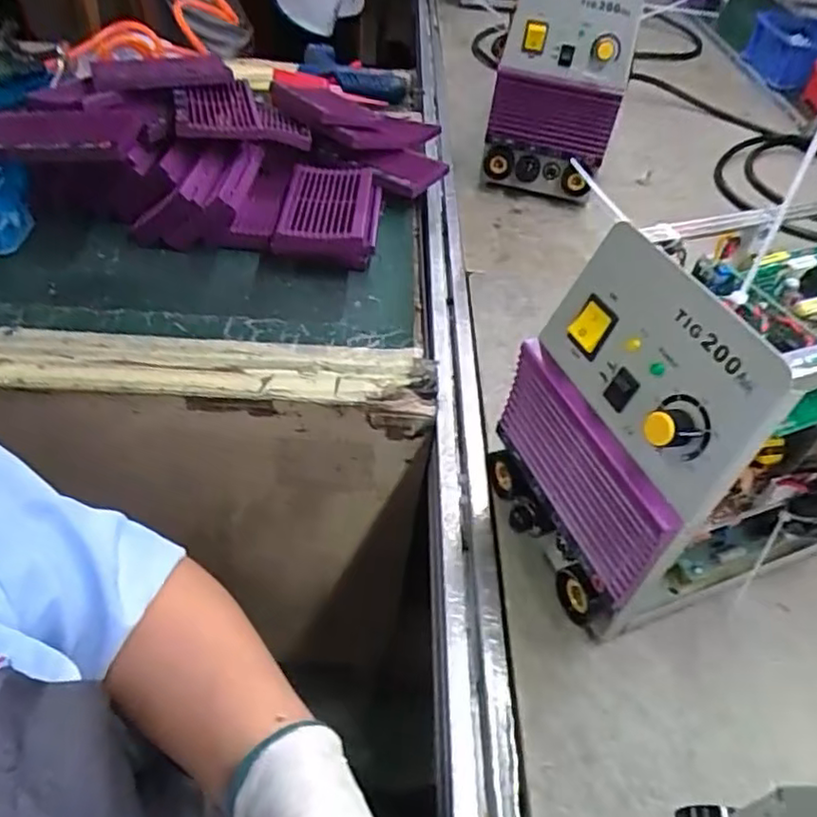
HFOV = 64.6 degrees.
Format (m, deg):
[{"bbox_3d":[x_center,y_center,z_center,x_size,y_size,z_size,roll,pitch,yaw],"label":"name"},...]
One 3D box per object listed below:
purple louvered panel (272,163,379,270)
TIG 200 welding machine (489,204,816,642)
[{"bbox_3d":[-0.083,-0.213,0.697,0.100,0.038,0.155,4,46,-2],"label":"purple louvered panel"},{"bbox_3d":[0.266,-0.004,0.445,0.375,0.236,0.149,-13,49,-18],"label":"TIG 200 welding machine"}]

